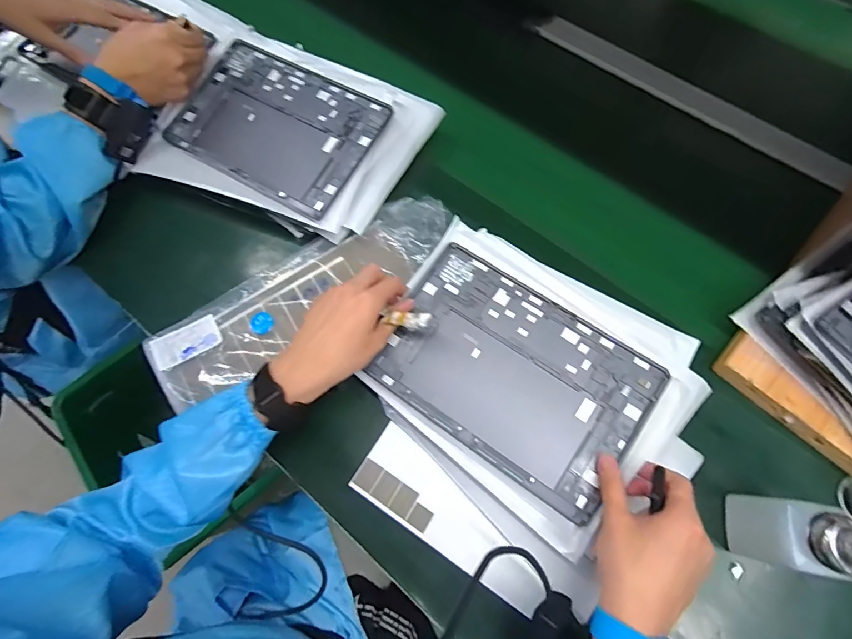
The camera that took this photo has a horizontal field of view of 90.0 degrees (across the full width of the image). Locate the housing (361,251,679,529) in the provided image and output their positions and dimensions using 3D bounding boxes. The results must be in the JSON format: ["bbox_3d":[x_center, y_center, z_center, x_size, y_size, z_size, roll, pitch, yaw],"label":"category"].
[{"bbox_3d":[0.085,0.051,0.423,0.249,0.010,0.166,33,80,12],"label":"housing"}]

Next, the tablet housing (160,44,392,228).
[{"bbox_3d":[-0.185,-0.243,0.533,0.253,0.015,0.169,30,83,12],"label":"tablet housing"}]

